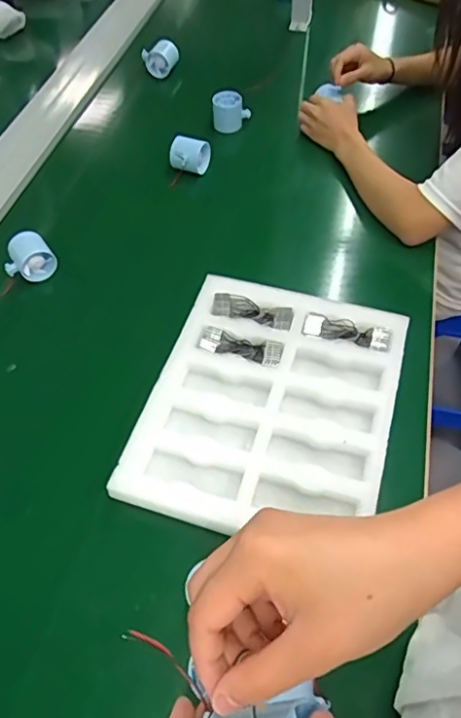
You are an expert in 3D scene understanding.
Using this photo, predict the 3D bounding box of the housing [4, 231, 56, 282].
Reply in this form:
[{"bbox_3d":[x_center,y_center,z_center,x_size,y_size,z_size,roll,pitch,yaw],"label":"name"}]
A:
[{"bbox_3d":[-0.304,-0.149,0.816,0.066,0.046,0.056,-32,60,-19],"label":"housing"}]

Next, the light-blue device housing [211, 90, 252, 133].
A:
[{"bbox_3d":[-0.001,-0.467,1.027,0.069,0.059,0.053,-3,55,-1],"label":"light-blue device housing"}]

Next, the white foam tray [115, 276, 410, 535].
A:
[{"bbox_3d":[0.047,0.050,0.649,0.273,0.034,0.318,14,57,11],"label":"white foam tray"}]

